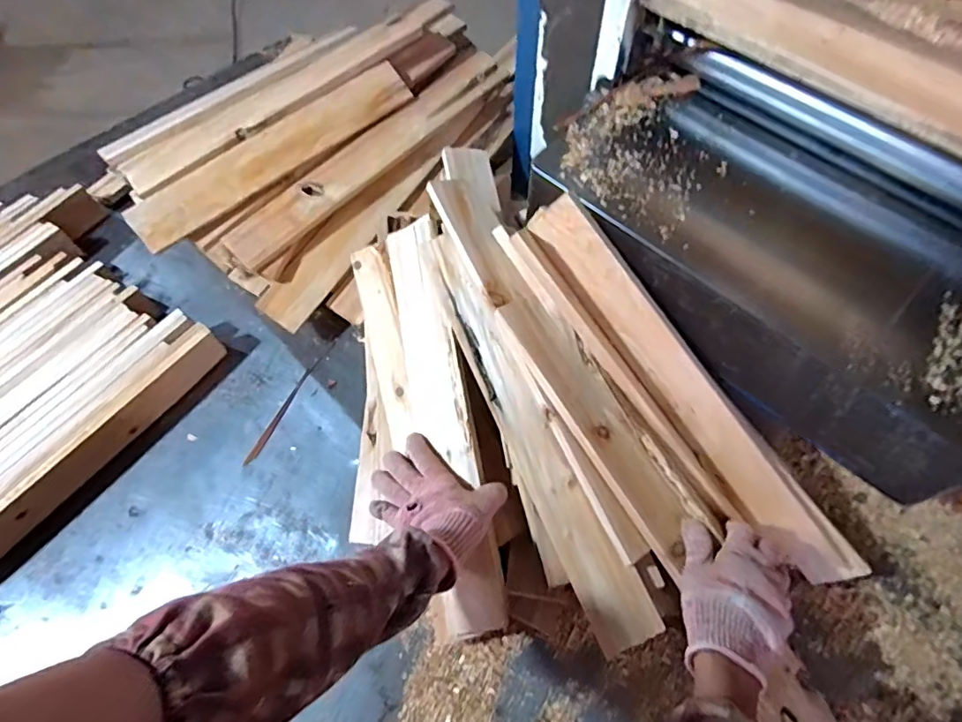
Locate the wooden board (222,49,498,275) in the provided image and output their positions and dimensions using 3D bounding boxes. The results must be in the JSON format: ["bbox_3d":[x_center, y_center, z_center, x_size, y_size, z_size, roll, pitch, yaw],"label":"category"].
[{"bbox_3d":[-0.161,-0.326,0.810,0.071,0.023,0.527,41,75,15],"label":"wooden board"}]

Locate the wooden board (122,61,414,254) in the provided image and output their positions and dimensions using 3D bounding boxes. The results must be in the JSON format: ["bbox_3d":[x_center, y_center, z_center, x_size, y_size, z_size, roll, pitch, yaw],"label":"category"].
[{"bbox_3d":[-0.303,-0.313,0.786,0.449,0.018,0.078,-40,94,-14],"label":"wooden board"}]

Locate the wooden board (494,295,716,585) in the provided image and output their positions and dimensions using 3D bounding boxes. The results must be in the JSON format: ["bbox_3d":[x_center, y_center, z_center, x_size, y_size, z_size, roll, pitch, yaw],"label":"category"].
[{"bbox_3d":[0.126,0.066,0.573,0.061,0.012,0.321,-33,82,-1],"label":"wooden board"}]

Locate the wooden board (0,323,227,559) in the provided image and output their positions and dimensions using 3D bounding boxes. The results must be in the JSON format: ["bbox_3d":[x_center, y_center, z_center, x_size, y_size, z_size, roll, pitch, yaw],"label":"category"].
[{"bbox_3d":[-0.537,0.137,0.688,0.026,0.064,0.478,34,69,17],"label":"wooden board"}]

